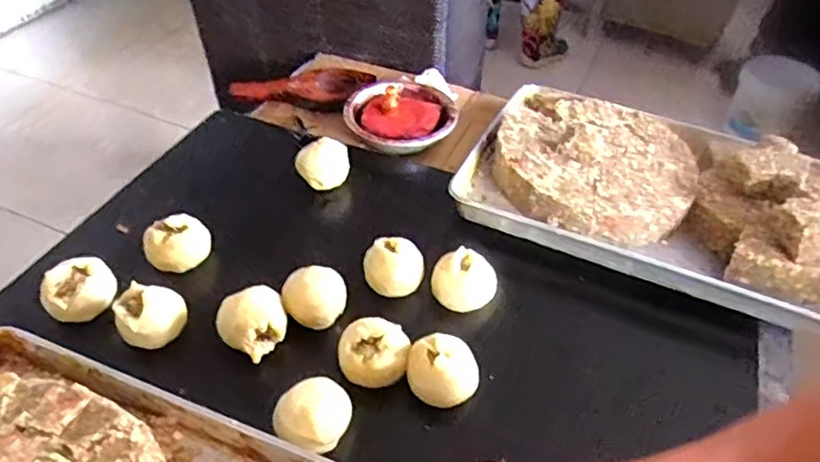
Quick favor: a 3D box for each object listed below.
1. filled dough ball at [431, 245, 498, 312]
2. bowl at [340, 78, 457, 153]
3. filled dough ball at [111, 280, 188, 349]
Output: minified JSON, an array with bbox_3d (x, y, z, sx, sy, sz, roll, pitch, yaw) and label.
[{"bbox_3d":[0.069,0.062,0.775,0.076,0.053,0.067,26,50,22],"label":"filled dough ball"},{"bbox_3d":[-0.014,-0.202,1.040,0.182,0.048,0.183,1,45,-1],"label":"bowl"},{"bbox_3d":[-0.304,0.097,0.716,0.074,0.059,0.064,-25,51,-25],"label":"filled dough ball"}]

